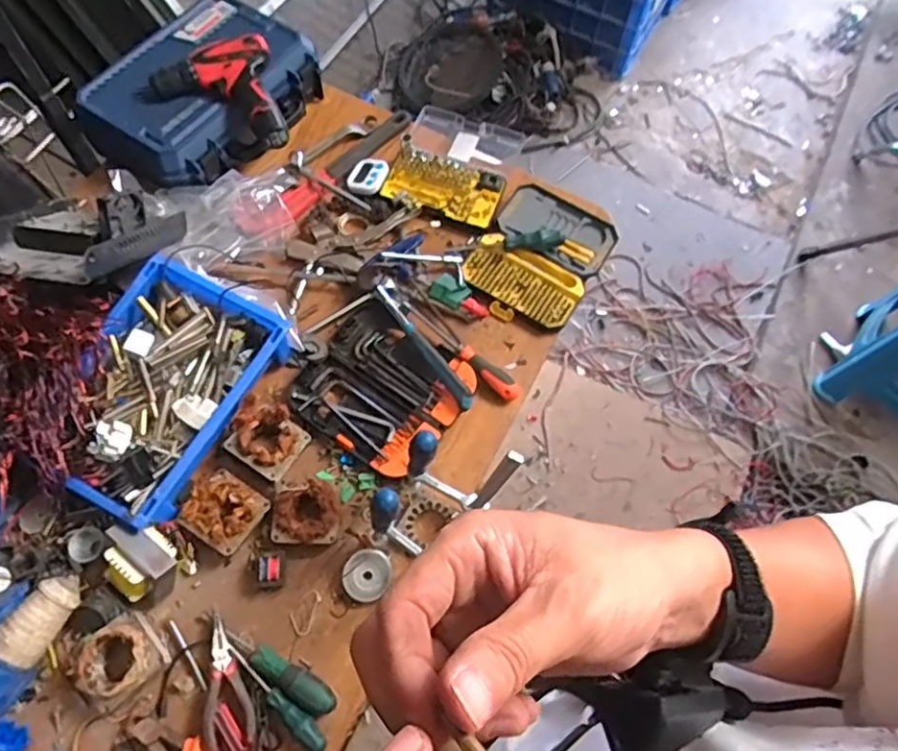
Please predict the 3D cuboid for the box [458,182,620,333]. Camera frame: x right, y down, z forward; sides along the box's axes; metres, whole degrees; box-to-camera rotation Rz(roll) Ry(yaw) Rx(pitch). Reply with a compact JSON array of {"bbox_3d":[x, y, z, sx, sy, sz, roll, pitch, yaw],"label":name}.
[{"bbox_3d":[0.152,-0.204,0.989,0.178,0.028,0.236,31,67,12],"label":"box"}]

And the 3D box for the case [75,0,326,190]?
[{"bbox_3d":[-0.395,-0.457,1.024,0.275,0.110,0.349,34,68,13],"label":"case"}]

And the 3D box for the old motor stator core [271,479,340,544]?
[{"bbox_3d":[-0.181,0.177,0.791,0.083,0.041,0.077,-5,65,-4],"label":"old motor stator core"}]

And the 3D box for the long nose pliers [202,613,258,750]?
[{"bbox_3d":[-0.264,0.353,0.713,0.055,0.013,0.142,-21,67,-12],"label":"long nose pliers"}]

